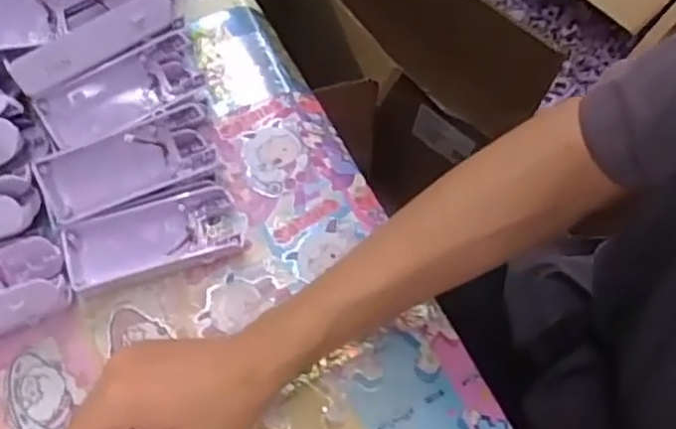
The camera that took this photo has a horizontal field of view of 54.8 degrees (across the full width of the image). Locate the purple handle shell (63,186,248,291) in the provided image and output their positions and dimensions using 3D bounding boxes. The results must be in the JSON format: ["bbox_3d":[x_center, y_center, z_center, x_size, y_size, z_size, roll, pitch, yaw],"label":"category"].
[{"bbox_3d":[-0.119,0.015,0.431,0.110,0.027,0.044,-16,70,-8],"label":"purple handle shell"}]

